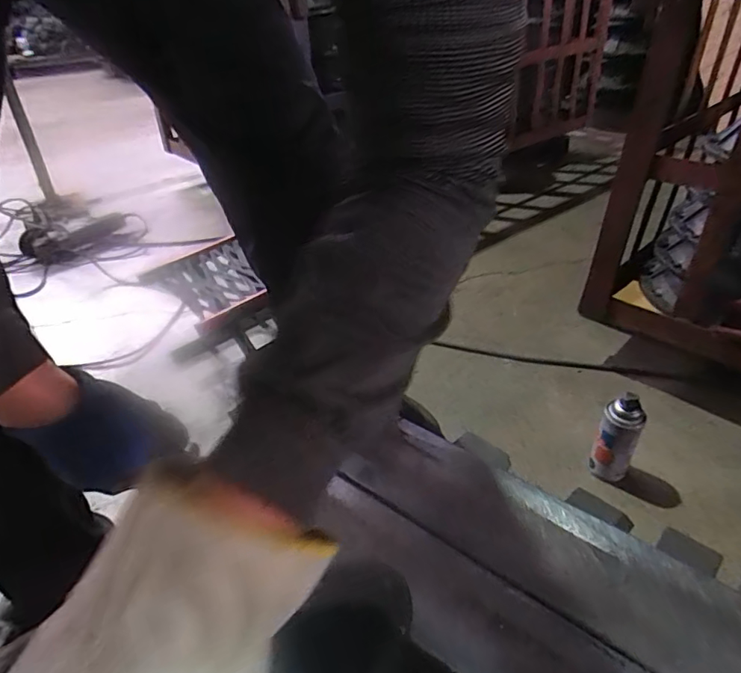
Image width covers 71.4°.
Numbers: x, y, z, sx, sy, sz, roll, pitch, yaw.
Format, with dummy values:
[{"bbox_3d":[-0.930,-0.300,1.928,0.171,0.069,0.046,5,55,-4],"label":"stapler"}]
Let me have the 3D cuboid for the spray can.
[{"bbox_3d":[0.410,0.173,0.863,0.056,0.164,0.058,-1,36,1],"label":"spray can"}]

